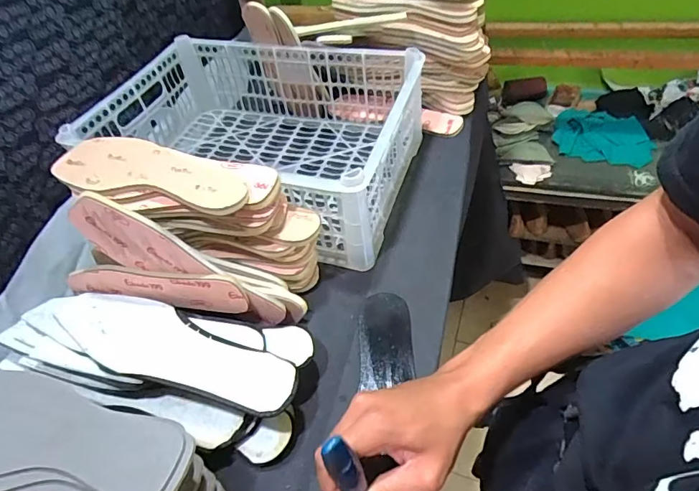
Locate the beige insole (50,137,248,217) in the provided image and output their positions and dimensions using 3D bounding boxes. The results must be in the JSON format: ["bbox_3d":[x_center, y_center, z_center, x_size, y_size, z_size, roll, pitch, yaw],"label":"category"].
[{"bbox_3d":[-0.213,-0.081,0.496,0.230,0.014,0.078,11,50,18],"label":"beige insole"}]

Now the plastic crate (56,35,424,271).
[{"bbox_3d":[-0.131,-0.183,0.702,0.442,0.146,0.355,11,50,14],"label":"plastic crate"}]

